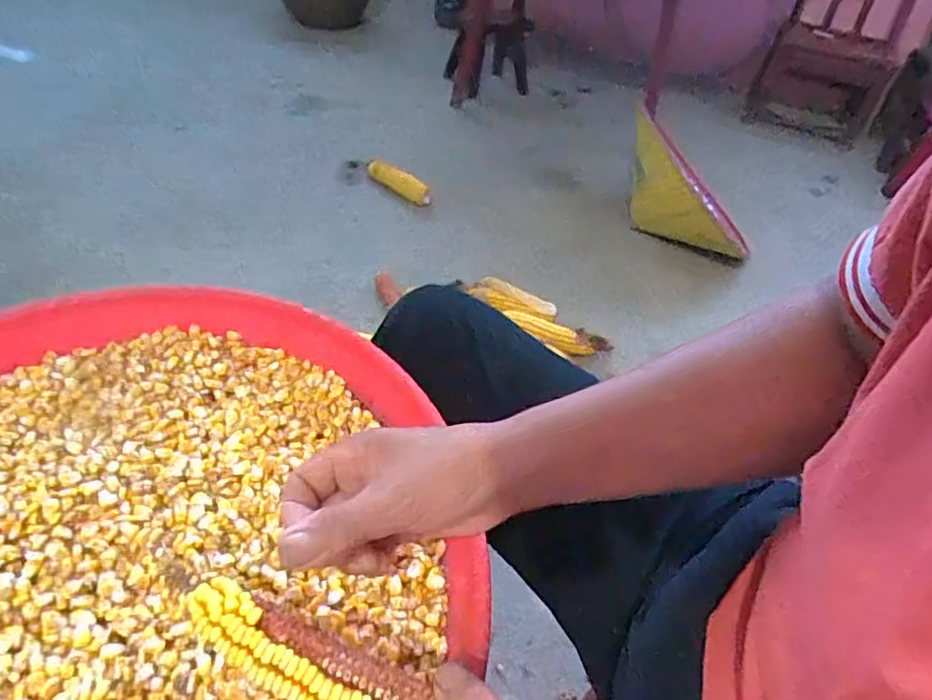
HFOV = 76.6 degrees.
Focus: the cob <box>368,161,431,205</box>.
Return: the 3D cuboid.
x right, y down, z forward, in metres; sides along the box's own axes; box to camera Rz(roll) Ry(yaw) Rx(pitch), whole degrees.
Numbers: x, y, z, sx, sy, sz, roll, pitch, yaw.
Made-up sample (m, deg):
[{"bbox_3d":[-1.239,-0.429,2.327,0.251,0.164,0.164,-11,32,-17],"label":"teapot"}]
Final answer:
[{"bbox_3d":[-0.159,-0.421,1.480,0.203,0.057,0.053,34,49,24],"label":"cob"}]

